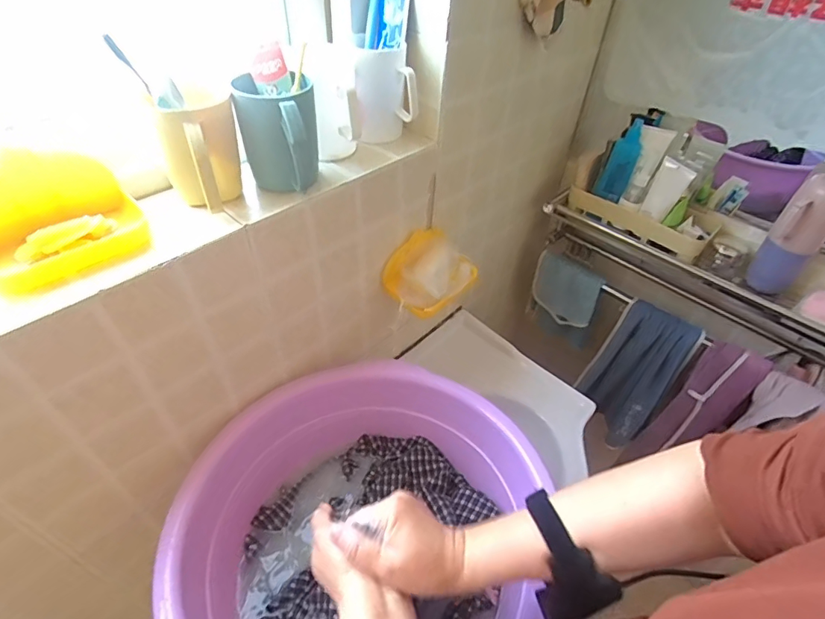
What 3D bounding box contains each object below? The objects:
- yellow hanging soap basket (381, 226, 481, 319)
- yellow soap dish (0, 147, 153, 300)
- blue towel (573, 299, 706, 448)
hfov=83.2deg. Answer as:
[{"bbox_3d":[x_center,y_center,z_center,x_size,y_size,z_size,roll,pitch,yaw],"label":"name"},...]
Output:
[{"bbox_3d":[0.030,-0.058,0.688,0.125,0.069,0.095,-33,55,-32],"label":"yellow hanging soap basket"},{"bbox_3d":[-0.324,-0.086,0.417,0.105,0.074,0.137,35,52,28],"label":"yellow soap dish"},{"bbox_3d":[0.445,0.140,0.968,0.051,0.344,0.156,-31,54,-30],"label":"blue towel"}]

